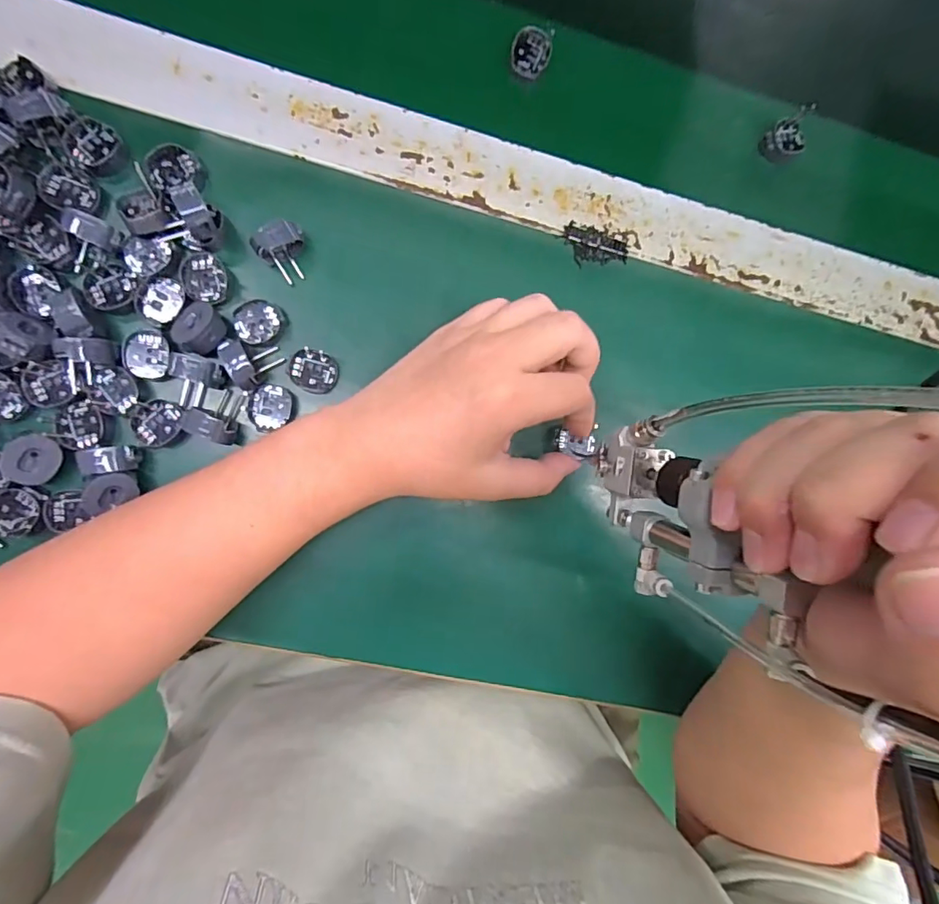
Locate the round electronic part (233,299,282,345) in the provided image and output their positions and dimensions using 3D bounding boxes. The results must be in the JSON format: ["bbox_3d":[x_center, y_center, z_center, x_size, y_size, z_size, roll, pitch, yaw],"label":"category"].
[{"bbox_3d":[-0.127,-0.078,0.310,0.025,0.012,0.027,0,92,-9],"label":"round electronic part"}]

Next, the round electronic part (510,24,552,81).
[{"bbox_3d":[0.040,-0.264,0.343,0.026,0.009,0.028,0,92,-9],"label":"round electronic part"}]

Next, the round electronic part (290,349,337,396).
[{"bbox_3d":[-0.094,-0.049,0.317,0.026,0.012,0.026,0,92,-9],"label":"round electronic part"}]

